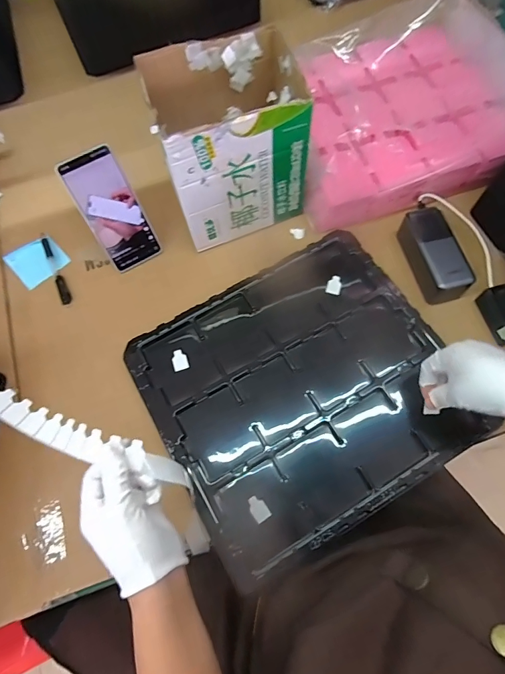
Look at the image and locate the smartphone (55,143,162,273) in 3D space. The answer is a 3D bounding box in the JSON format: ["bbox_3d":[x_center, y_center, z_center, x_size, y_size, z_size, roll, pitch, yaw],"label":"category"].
[{"bbox_3d":[-0.200,-0.179,0.572,0.076,0.168,0.008,-30,38,-10],"label":"smartphone"}]

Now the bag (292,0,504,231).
[{"bbox_3d":[0.242,-0.384,0.638,0.366,0.097,0.367,-10,69,-2],"label":"bag"}]

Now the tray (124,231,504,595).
[{"bbox_3d":[0.063,0.064,0.519,0.363,0.030,0.330,-29,71,-9],"label":"tray"}]

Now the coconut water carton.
[{"bbox_3d":[-0.031,-0.264,0.560,0.187,0.205,0.161,-17,69,-5],"label":"coconut water carton"}]

